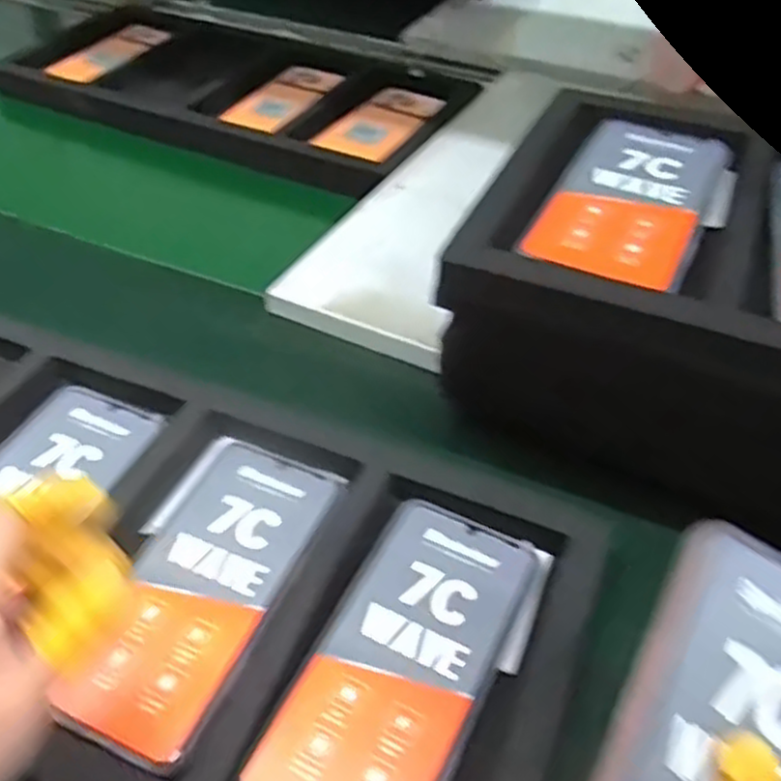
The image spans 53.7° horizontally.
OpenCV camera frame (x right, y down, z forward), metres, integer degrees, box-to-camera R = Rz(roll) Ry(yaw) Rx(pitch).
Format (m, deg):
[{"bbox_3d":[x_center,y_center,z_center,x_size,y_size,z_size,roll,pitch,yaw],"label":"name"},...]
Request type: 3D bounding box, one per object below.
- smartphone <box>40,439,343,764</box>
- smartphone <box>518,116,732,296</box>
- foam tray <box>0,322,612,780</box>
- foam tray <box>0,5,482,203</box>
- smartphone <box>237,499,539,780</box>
[{"bbox_3d":[-0.092,0.094,0.382,0.074,0.009,0.164,18,47,16],"label":"smartphone"},{"bbox_3d":[0.135,-0.109,0.426,0.078,0.007,0.162,20,47,18],"label":"smartphone"},{"bbox_3d":[-0.146,0.083,0.401,0.477,0.030,0.217,19,47,17],"label":"foam tray"},{"bbox_3d":[-0.165,-0.317,0.809,0.470,0.039,0.229,22,48,20],"label":"foam tray"},{"bbox_3d":[0.005,0.124,0.352,0.075,0.009,0.164,21,47,19],"label":"smartphone"}]

